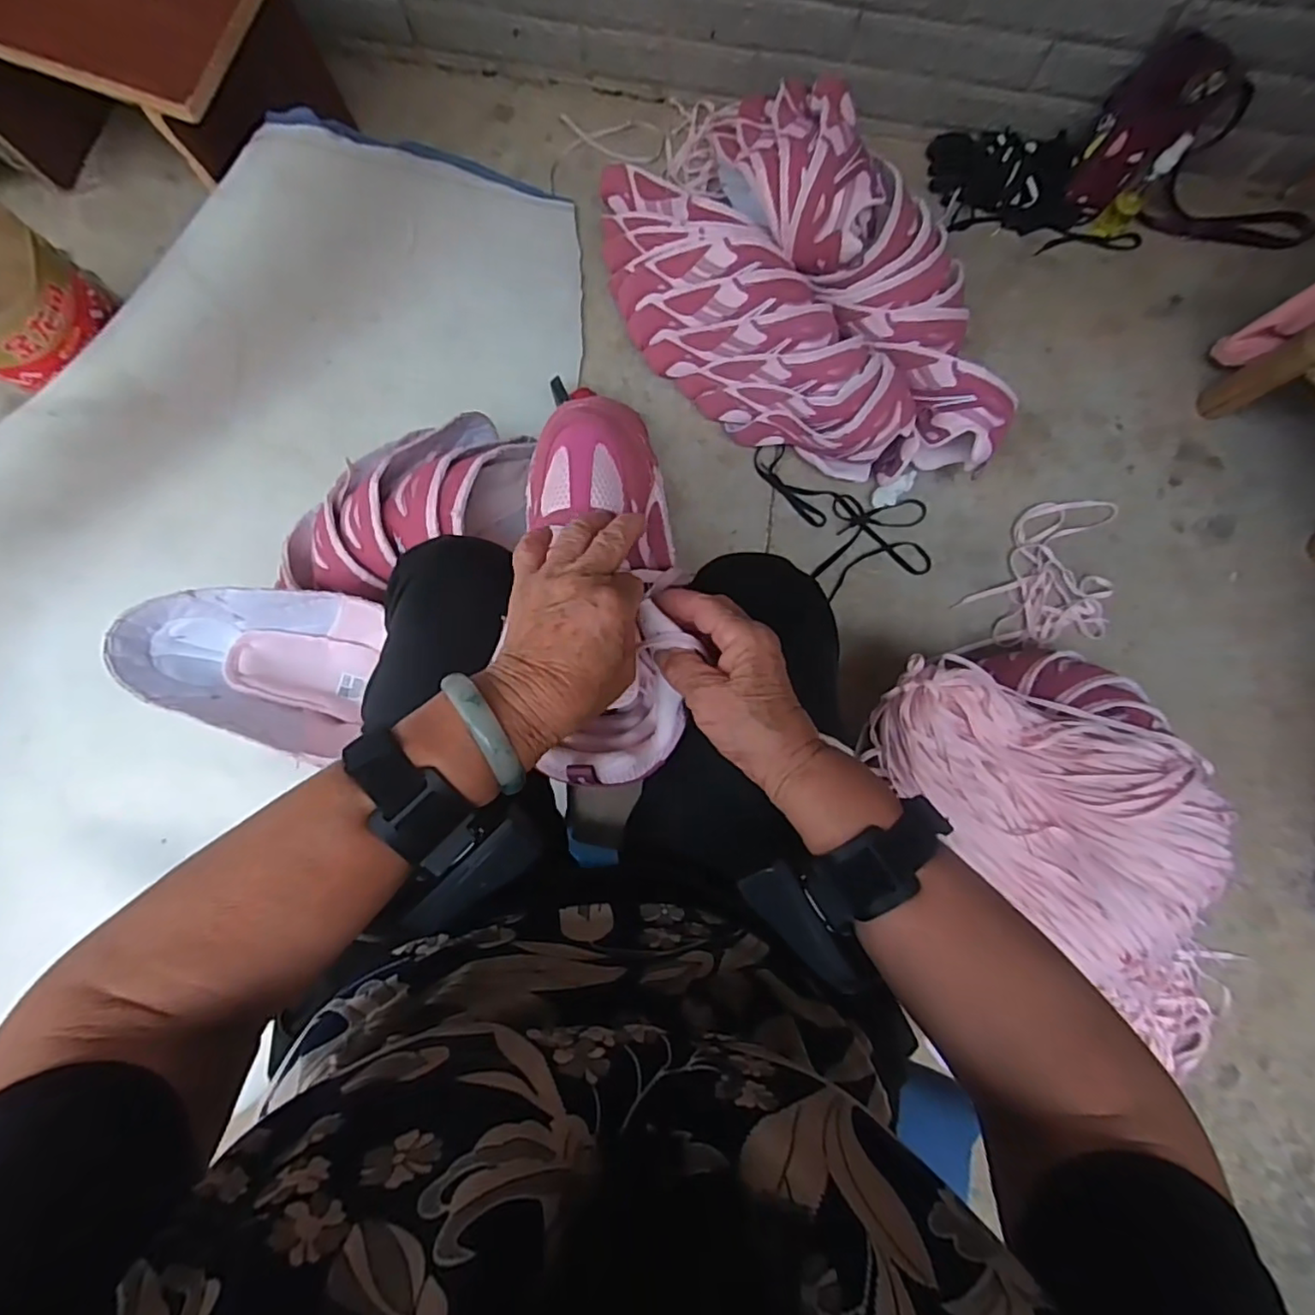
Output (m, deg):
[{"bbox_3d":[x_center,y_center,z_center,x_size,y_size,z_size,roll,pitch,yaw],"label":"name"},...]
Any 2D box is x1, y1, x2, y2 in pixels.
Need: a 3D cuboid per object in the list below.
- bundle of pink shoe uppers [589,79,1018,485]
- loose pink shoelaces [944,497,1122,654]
[{"bbox_3d":[0.174,-0.468,0.799,0.336,0.187,0.622,-40,86,-3],"label":"bundle of pink shoe uppers"},{"bbox_3d":[0.532,-0.117,0.873,0.219,0.021,0.197,-4,85,-1],"label":"loose pink shoelaces"}]

